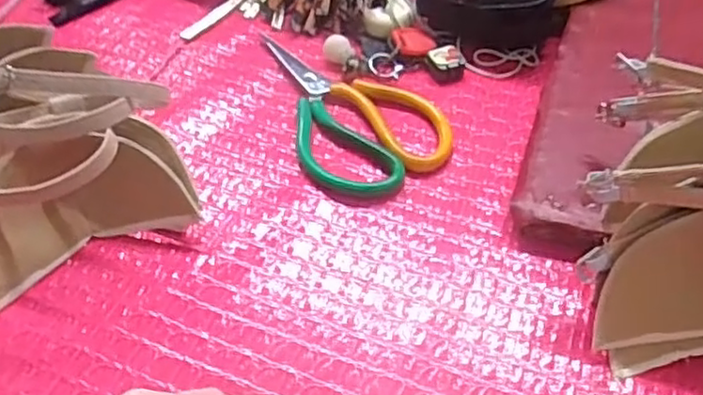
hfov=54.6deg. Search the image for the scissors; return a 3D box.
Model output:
[{"bbox_3d":[-0.011,-0.069,0.487,0.097,0.009,0.174,-27,52,-21],"label":"scissors"}]

